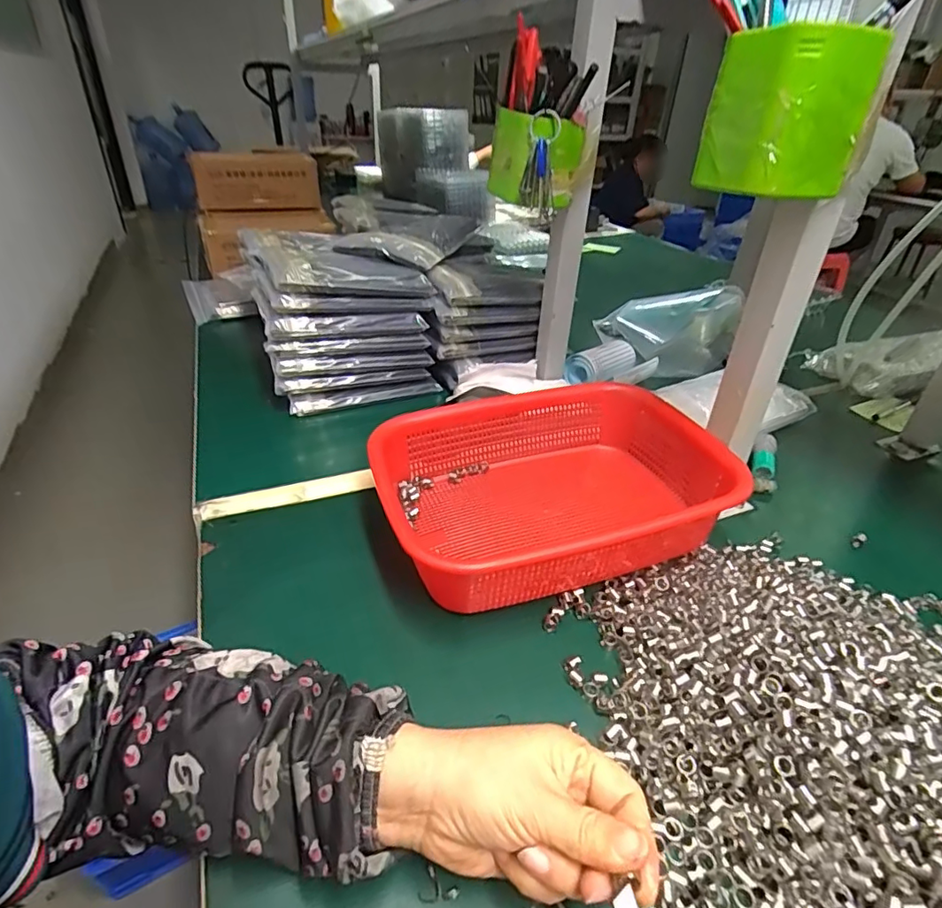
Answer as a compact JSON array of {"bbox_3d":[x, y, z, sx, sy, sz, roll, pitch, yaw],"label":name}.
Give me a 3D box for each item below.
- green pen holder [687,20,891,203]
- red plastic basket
[{"bbox_3d":[0.187,-0.201,0.323,0.062,0.079,0.065,-9,35,-19],"label":"green pen holder"},{"bbox_3d":[0.068,0.029,0.467,0.281,0.085,0.208,-8,35,-18],"label":"red plastic basket"}]

